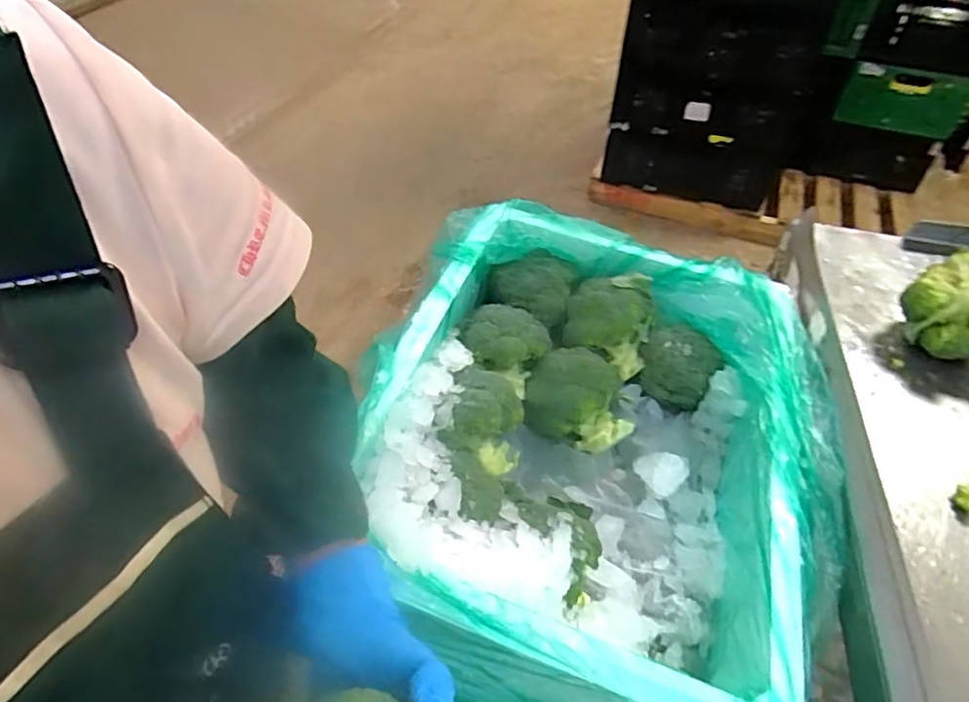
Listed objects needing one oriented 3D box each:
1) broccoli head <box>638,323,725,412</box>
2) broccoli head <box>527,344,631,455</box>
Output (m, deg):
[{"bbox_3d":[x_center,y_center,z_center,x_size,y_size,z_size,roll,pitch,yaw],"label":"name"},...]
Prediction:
[{"bbox_3d":[0.248,0.021,0.792,0.093,0.095,0.072,14,47,11],"label":"broccoli head"},{"bbox_3d":[0.117,0.064,0.757,0.130,0.098,0.095,7,46,4],"label":"broccoli head"}]

